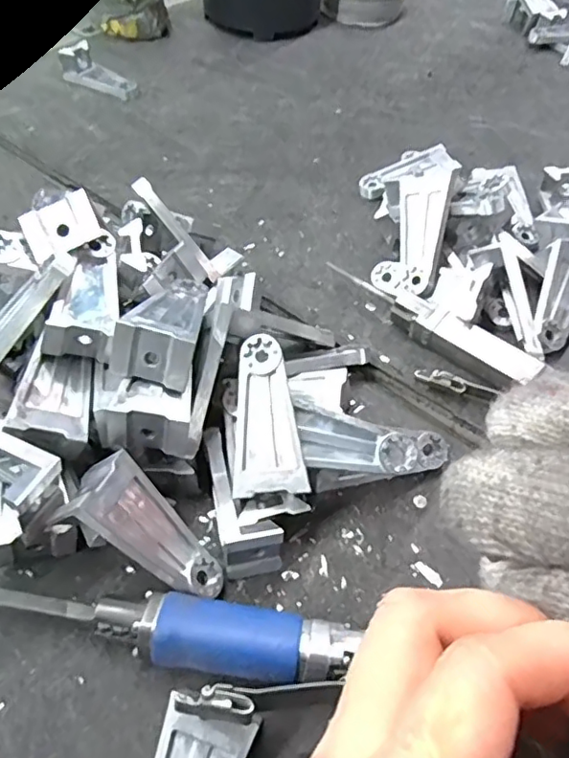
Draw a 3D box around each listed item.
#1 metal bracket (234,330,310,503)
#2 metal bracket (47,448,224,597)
[{"bbox_3d":[-0.011,0.021,0.342,0.041,0.014,0.090,-4,76,-7],"label":"metal bracket"},{"bbox_3d":[-0.072,0.086,0.319,0.095,0.020,0.044,47,55,-15],"label":"metal bracket"}]

